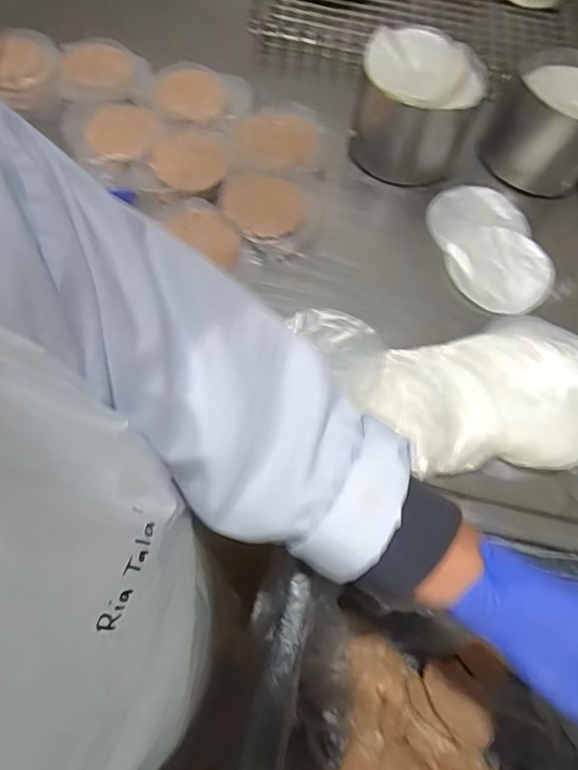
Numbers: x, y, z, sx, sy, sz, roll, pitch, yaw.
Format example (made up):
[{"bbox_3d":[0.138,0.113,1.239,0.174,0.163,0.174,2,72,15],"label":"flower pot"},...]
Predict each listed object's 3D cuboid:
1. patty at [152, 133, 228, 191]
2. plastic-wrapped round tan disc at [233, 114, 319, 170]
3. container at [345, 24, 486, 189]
[{"bbox_3d":[-0.118,-0.271,0.608,0.084,0.014,0.089,1,65,-3],"label":"patty"},{"bbox_3d":[-0.015,-0.301,0.626,0.101,0.018,0.084,-3,66,-5],"label":"plastic-wrapped round tan disc"},{"bbox_3d":[0.153,-0.333,0.618,0.137,0.117,0.137,17,66,5],"label":"container"}]

